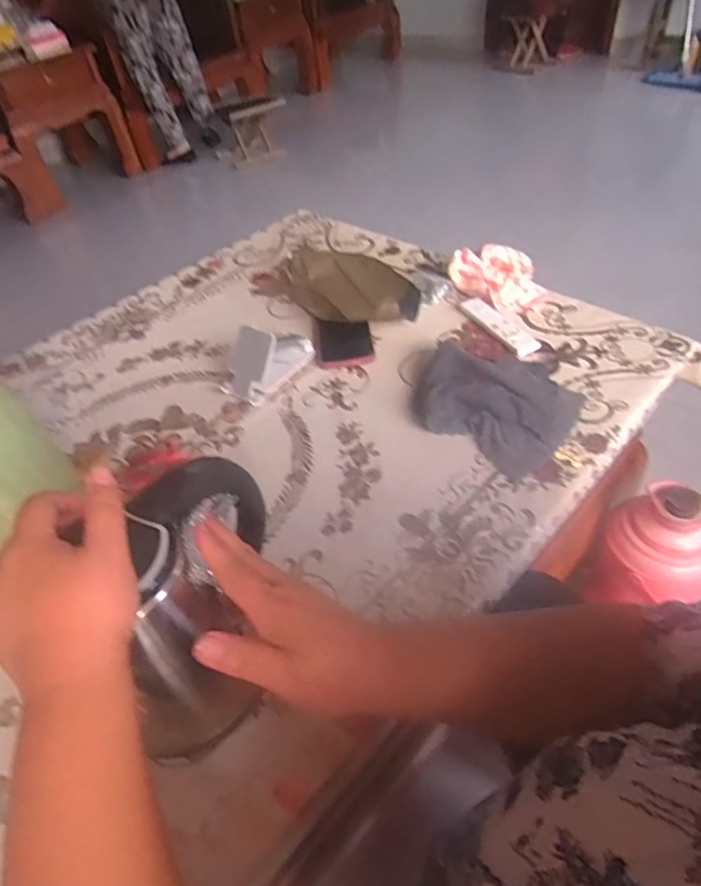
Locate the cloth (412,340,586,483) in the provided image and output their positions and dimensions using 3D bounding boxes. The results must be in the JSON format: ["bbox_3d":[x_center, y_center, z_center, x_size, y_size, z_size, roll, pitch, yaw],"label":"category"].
[{"bbox_3d":[0.179,-0.060,0.670,0.184,0.049,0.167,31,57,32],"label":"cloth"}]

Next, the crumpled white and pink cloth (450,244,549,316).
[{"bbox_3d":[0.235,-0.260,0.852,0.129,0.055,0.123,-32,51,-22],"label":"crumpled white and pink cloth"}]

